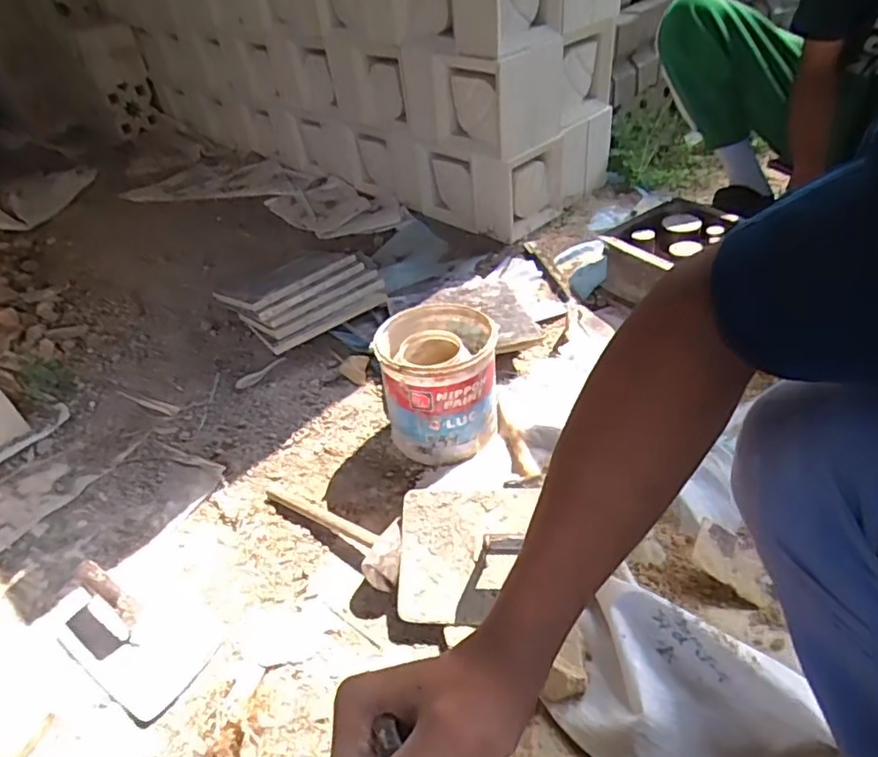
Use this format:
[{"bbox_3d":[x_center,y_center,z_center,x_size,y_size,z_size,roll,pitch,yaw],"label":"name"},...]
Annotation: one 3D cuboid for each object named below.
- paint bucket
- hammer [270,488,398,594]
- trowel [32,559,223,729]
[{"bbox_3d":[0.002,0.011,0.945,0.172,0.191,0.177,-7,39,5],"label":"paint bucket"},{"bbox_3d":[-0.147,0.203,0.856,0.295,0.065,0.079,27,51,36],"label":"hammer"},{"bbox_3d":[-0.417,0.317,0.774,0.278,0.080,0.127,18,46,30],"label":"trowel"}]

